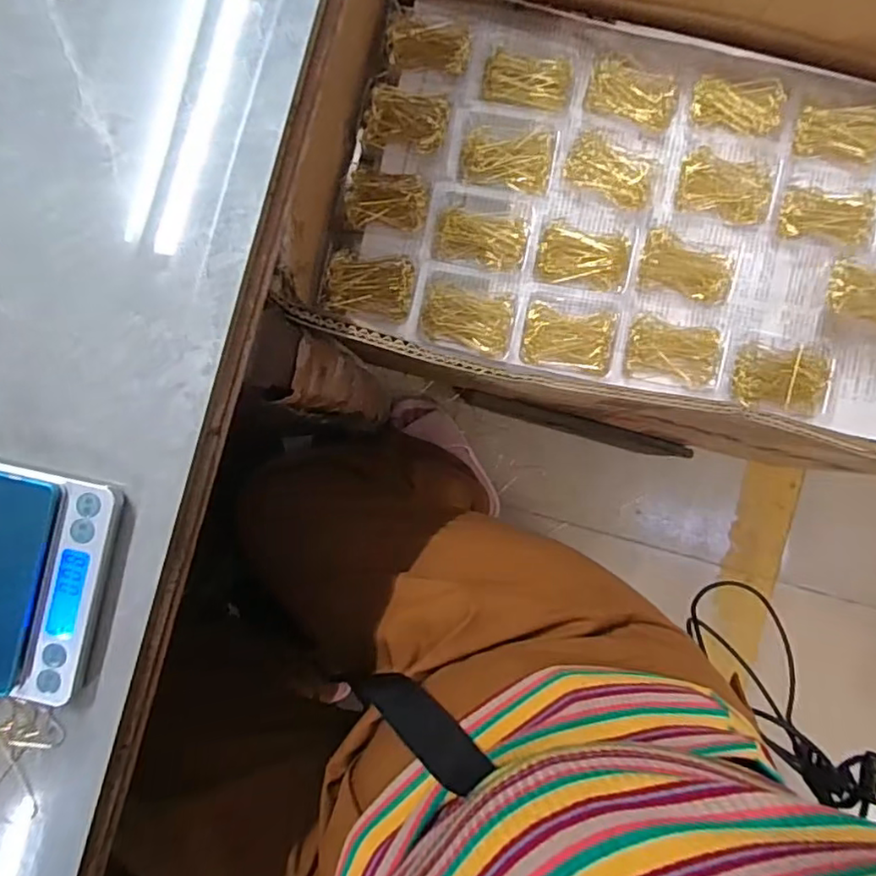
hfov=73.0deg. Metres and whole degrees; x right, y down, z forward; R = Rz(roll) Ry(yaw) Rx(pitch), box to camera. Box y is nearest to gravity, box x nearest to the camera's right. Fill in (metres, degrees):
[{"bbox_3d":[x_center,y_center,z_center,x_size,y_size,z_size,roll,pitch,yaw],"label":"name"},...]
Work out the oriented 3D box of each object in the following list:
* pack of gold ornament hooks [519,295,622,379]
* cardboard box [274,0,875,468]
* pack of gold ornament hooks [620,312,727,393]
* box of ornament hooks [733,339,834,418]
[{"bbox_3d":[0.106,-0.085,0.477,0.074,0.019,0.061,12,90,1],"label":"pack of gold ornament hooks"},{"bbox_3d":[0.218,-0.194,0.425,0.573,0.146,0.325,12,90,1],"label":"cardboard box"},{"bbox_3d":[0.188,-0.072,0.475,0.077,0.028,0.061,11,90,1],"label":"pack of gold ornament hooks"},{"bbox_3d":[0.277,-0.049,0.477,0.080,0.022,0.059,8,90,1],"label":"box of ornament hooks"}]

